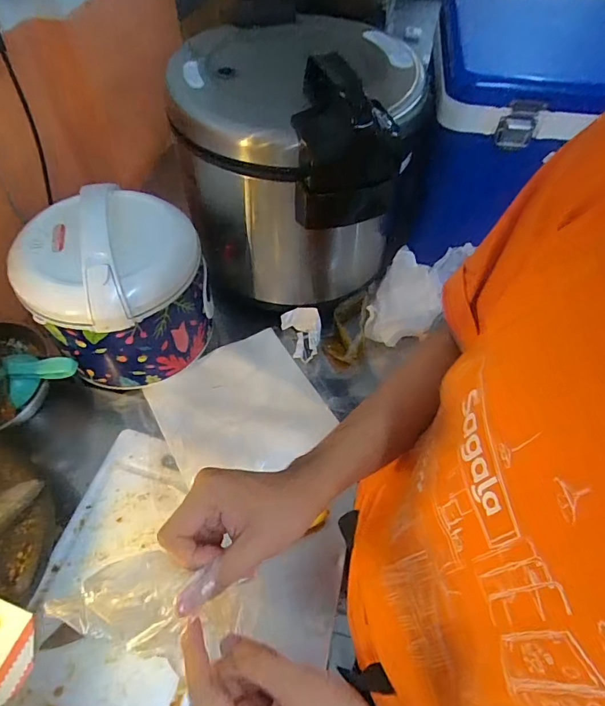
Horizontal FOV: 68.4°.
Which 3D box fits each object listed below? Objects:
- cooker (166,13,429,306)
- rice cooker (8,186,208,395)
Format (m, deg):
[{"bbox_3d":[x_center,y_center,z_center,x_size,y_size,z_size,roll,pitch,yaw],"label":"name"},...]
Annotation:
[{"bbox_3d":[-0.001,-0.330,0.763,0.363,0.355,0.384,1,56,-1],"label":"cooker"},{"bbox_3d":[-0.273,-0.095,0.708,0.232,0.233,0.238,1,56,-1],"label":"rice cooker"}]

